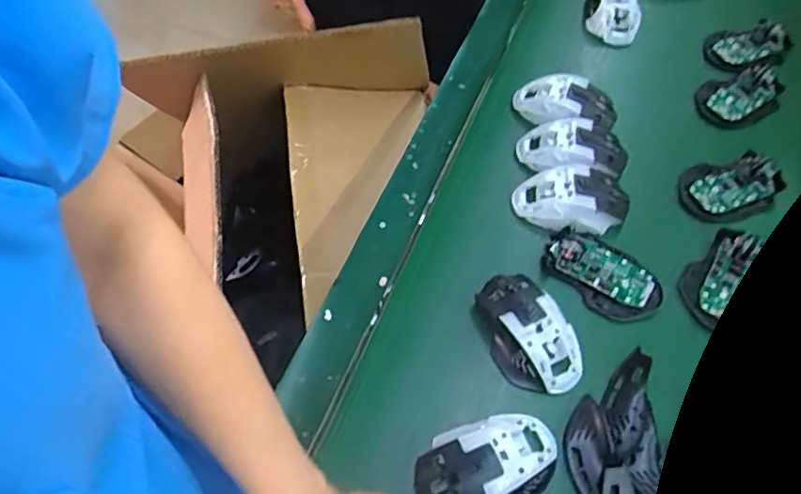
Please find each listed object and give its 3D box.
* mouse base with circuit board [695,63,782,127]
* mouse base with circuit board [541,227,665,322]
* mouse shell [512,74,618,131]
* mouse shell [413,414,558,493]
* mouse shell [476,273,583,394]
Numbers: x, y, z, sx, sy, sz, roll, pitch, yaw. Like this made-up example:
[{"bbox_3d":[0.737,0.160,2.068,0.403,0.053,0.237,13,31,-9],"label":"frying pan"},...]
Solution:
[{"bbox_3d":[0.411,-0.183,0.688,0.111,0.022,0.067,-22,61,-14],"label":"mouse base with circuit board"},{"bbox_3d":[0.195,0.023,0.552,0.113,0.028,0.066,37,64,20],"label":"mouse base with circuit board"},{"bbox_3d":[0.189,-0.162,0.656,0.116,0.037,0.066,15,59,8],"label":"mouse shell"},{"bbox_3d":[0.070,0.170,0.449,0.114,0.029,0.070,-5,58,-4],"label":"mouse shell"},{"bbox_3d":[0.115,0.073,0.508,0.066,0.028,0.111,-22,61,-14],"label":"mouse shell"}]

